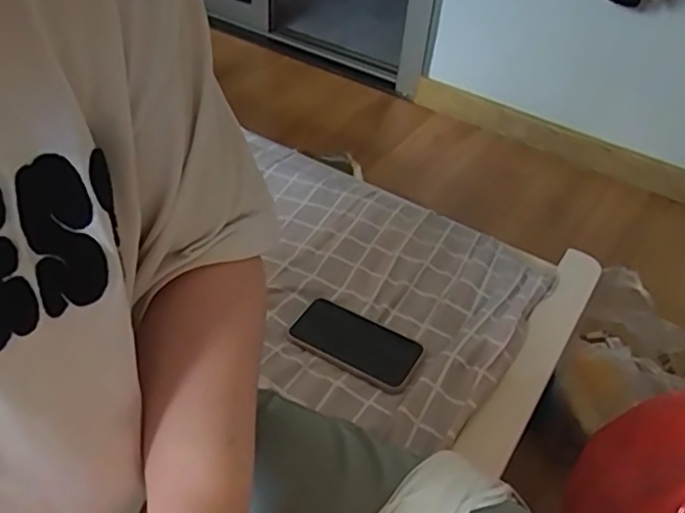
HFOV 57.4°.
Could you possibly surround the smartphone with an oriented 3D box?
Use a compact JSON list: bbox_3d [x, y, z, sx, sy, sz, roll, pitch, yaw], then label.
[{"bbox_3d":[0.015,0.096,0.701,0.147,0.011,0.076,25,45,21],"label":"smartphone"}]

